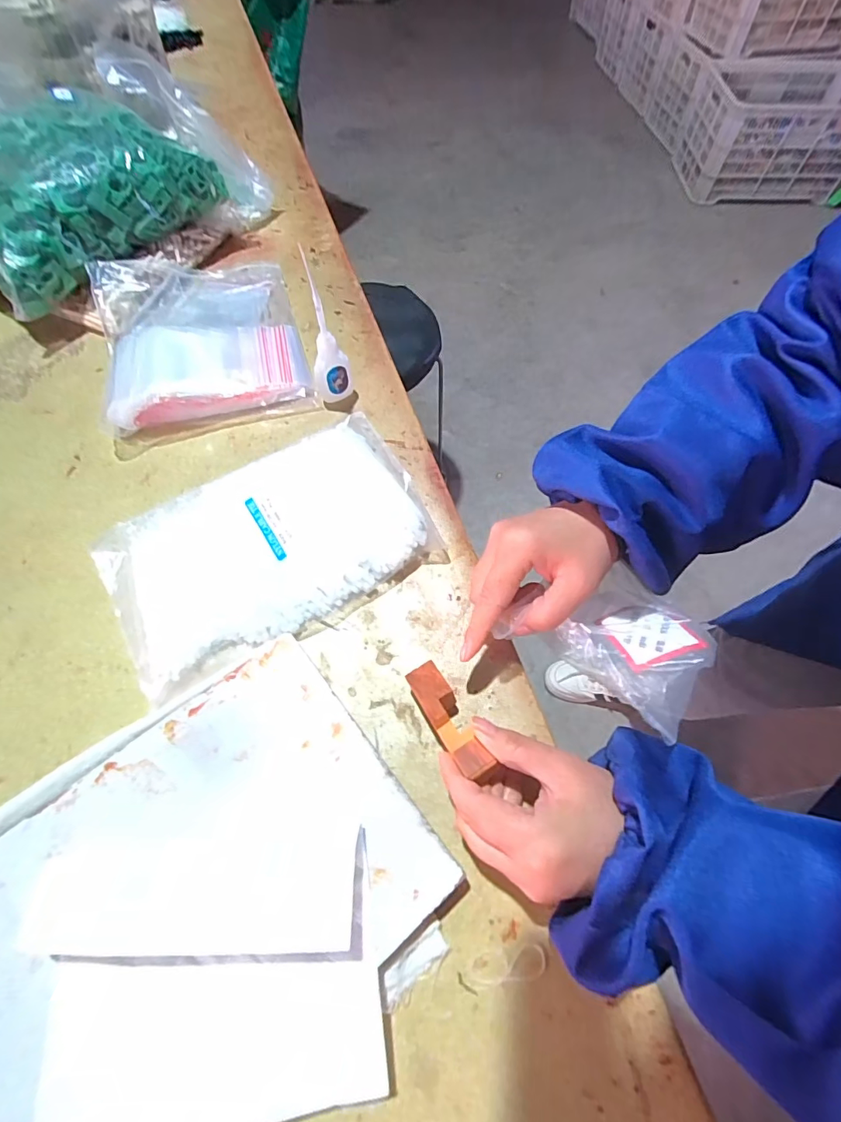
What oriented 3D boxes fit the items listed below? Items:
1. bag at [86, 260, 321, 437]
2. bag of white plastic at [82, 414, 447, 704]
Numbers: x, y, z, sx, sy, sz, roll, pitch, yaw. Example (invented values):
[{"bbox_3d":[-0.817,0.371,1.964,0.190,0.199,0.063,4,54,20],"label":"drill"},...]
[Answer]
[{"bbox_3d":[-0.220,-0.234,0.465,0.180,0.041,0.234,-17,64,-8],"label":"bag"},{"bbox_3d":[-0.117,-0.018,0.366,0.240,0.019,0.156,-28,66,-13],"label":"bag of white plastic"}]

